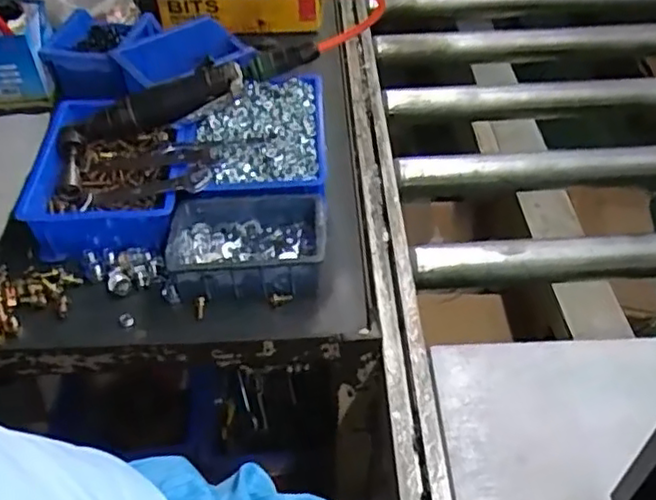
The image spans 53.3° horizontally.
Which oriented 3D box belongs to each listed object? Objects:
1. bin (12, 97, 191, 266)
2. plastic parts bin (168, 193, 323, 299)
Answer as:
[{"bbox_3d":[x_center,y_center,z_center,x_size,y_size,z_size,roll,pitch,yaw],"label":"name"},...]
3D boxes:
[{"bbox_3d":[-0.227,-0.077,0.688,0.167,0.064,0.187,2,47,3],"label":"bin"},{"bbox_3d":[-0.077,0.000,0.628,0.147,0.053,0.093,-2,47,-1],"label":"plastic parts bin"}]

